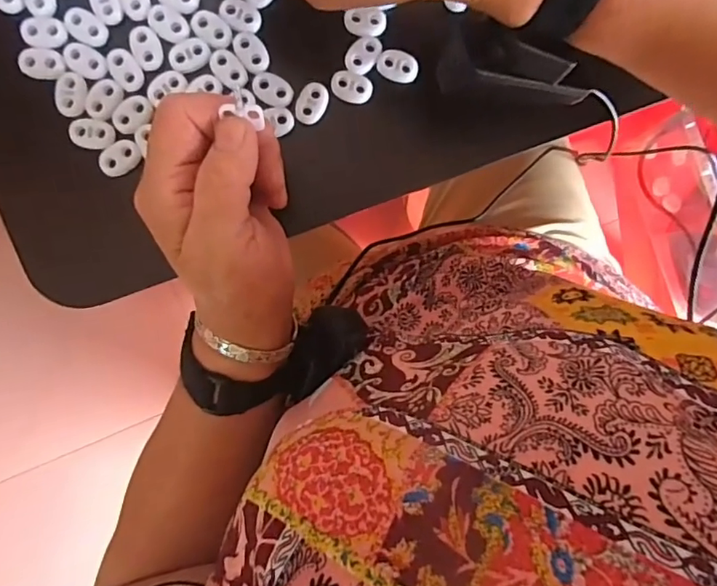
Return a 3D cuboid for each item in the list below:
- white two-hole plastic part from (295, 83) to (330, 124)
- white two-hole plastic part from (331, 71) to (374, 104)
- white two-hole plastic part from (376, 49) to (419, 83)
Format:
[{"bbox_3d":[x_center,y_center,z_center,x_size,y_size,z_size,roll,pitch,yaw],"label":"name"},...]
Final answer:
[{"bbox_3d":[-0.026,-0.105,0.287,0.015,0.004,0.023,24,92,-7],"label":"white two-hole plastic part"},{"bbox_3d":[-0.003,-0.114,0.289,0.023,0.004,0.016,5,94,-5],"label":"white two-hole plastic part"},{"bbox_3d":[0.022,-0.126,0.291,0.023,0.004,0.016,14,93,-6],"label":"white two-hole plastic part"}]

